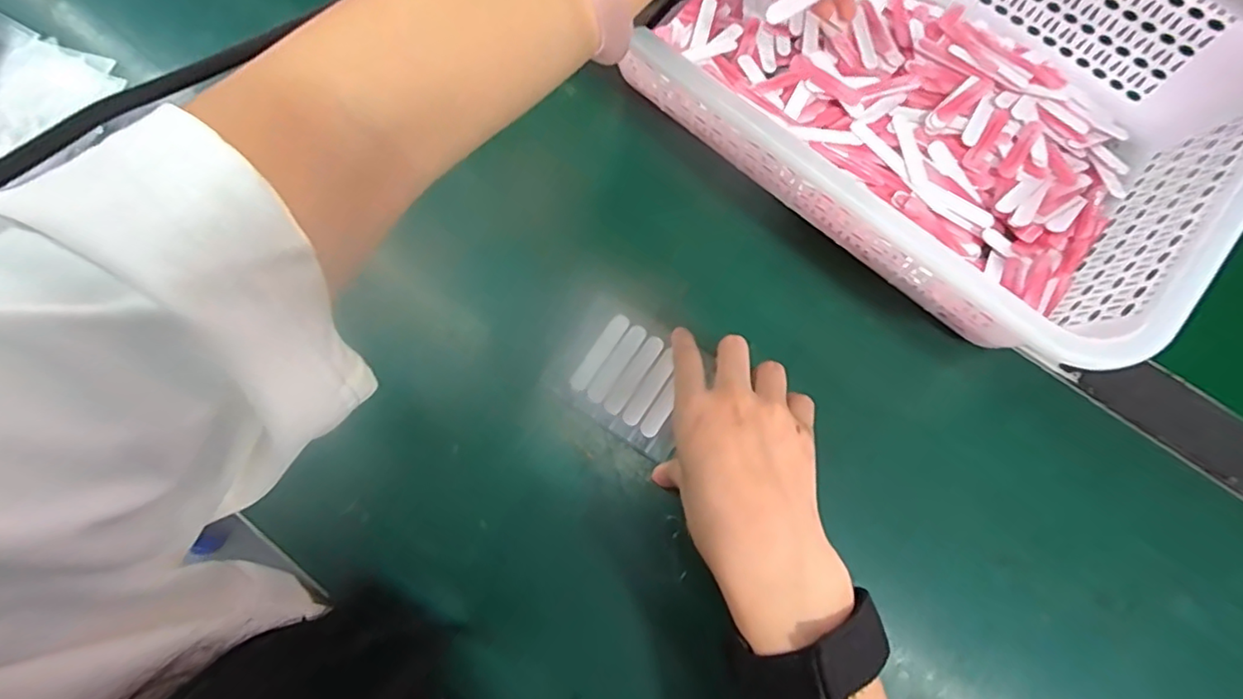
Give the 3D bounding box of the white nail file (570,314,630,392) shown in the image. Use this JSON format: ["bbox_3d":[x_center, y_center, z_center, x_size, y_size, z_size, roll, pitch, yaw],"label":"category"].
[{"bbox_3d":[-0.013,0.001,0.340,0.011,0.004,0.052,33,77,8],"label":"white nail file"}]

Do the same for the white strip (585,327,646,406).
[{"bbox_3d":[-0.003,0.008,0.336,0.011,0.004,0.052,34,77,9],"label":"white strip"}]

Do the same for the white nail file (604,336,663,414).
[{"bbox_3d":[0.007,0.014,0.334,0.011,0.004,0.051,34,77,9],"label":"white nail file"}]

